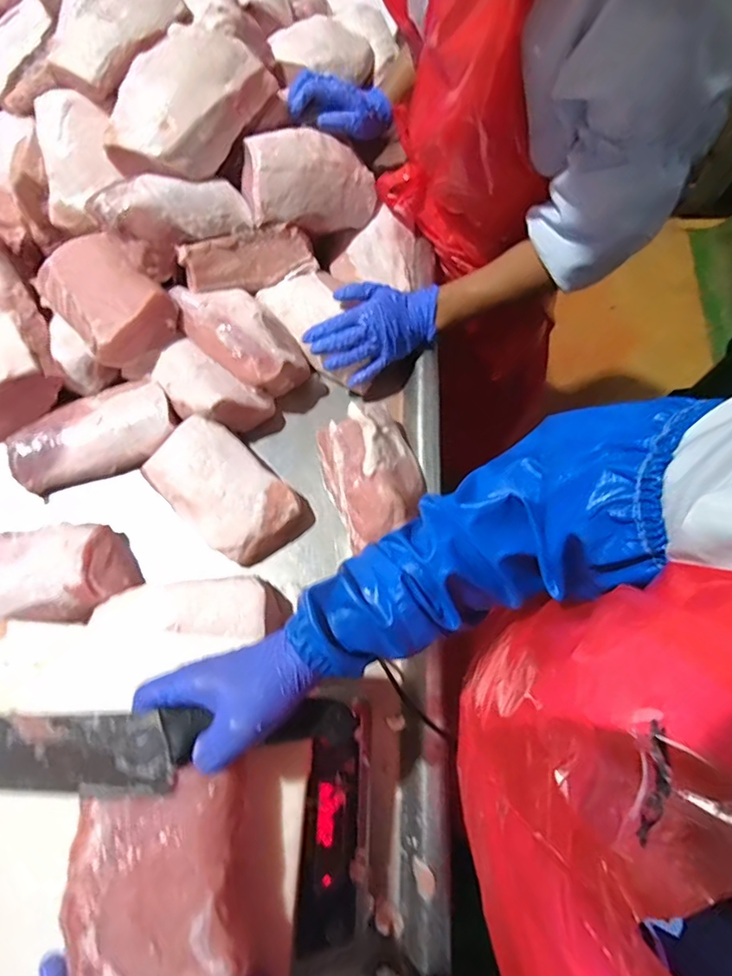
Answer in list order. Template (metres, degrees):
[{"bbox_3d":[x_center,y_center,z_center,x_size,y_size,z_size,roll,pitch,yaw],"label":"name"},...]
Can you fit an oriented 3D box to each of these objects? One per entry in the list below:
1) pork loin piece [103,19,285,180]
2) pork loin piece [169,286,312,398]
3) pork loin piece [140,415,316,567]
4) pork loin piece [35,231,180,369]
[{"bbox_3d":[-0.207,-0.461,0.605,0.124,0.071,0.204,31,74,9],"label":"pork loin piece"},{"bbox_3d":[-0.160,-0.196,0.649,0.103,0.069,0.190,-40,76,-13],"label":"pork loin piece"},{"bbox_3d":[-0.164,0.003,0.603,0.175,0.068,0.111,42,76,12],"label":"pork loin piece"},{"bbox_3d":[-0.324,-0.234,0.634,0.169,0.063,0.110,42,76,12],"label":"pork loin piece"}]

